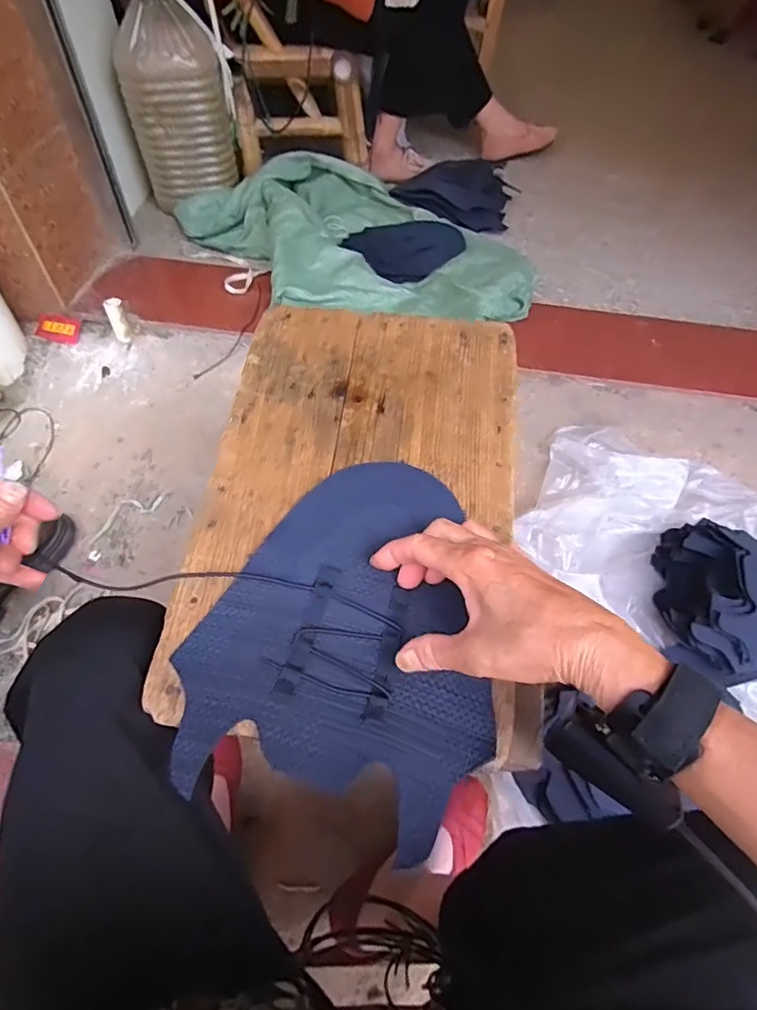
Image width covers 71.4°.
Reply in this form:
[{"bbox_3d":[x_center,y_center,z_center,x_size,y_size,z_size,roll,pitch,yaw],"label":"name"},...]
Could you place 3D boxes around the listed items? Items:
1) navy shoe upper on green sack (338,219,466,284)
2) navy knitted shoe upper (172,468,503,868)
[{"bbox_3d":[0.068,-0.565,1.166,0.279,0.048,0.198,-9,57,-9],"label":"navy shoe upper on green sack"},{"bbox_3d":[-0.018,0.076,0.363,0.198,0.009,0.243,12,63,8],"label":"navy knitted shoe upper"}]

